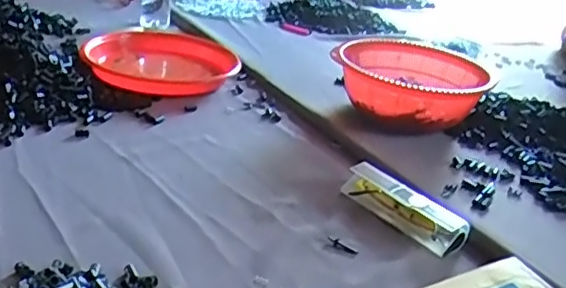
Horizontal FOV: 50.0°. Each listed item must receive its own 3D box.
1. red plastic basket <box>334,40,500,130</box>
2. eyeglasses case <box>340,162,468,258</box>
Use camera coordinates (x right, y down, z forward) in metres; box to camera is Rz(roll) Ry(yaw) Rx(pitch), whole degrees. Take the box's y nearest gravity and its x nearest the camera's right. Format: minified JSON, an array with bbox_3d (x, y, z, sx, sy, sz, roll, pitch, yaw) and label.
[{"bbox_3d":[0.190,-0.083,0.928,0.221,0.094,0.211,7,26,-3],"label":"red plastic basket"},{"bbox_3d":[0.138,0.066,0.704,0.047,0.029,0.155,-13,32,-36],"label":"eyeglasses case"}]

